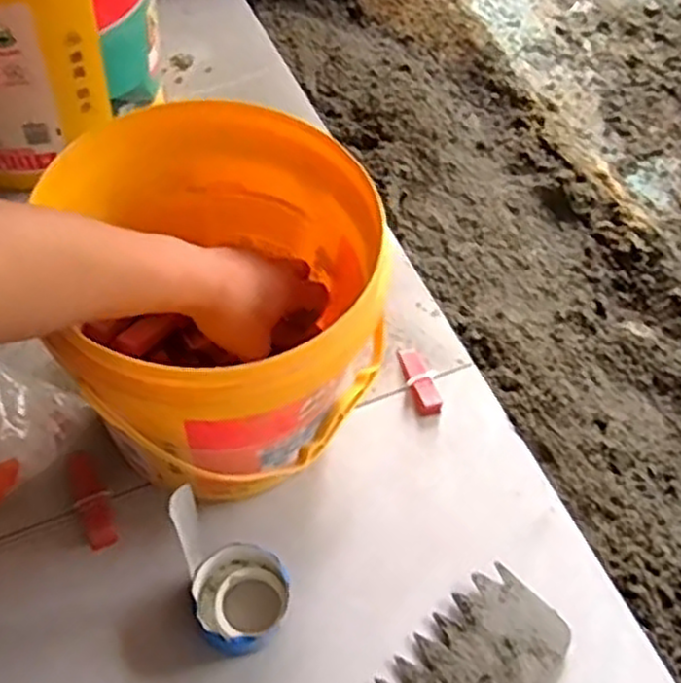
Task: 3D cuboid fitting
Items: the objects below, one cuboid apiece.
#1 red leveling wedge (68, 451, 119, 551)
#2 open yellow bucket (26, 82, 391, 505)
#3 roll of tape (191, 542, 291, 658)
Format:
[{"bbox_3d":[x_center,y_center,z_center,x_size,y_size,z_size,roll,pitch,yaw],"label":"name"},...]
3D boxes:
[{"bbox_3d":[-0.212,0.134,0.635,0.025,0.010,0.087,-19,61,-16],"label":"red leveling wedge"},{"bbox_3d":[-0.093,-0.022,0.590,0.227,0.221,0.239,2,58,-3],"label":"open yellow bucket"},{"bbox_3d":[-0.077,0.204,0.589,0.072,0.042,0.075,2,58,-3],"label":"roll of tape"}]

